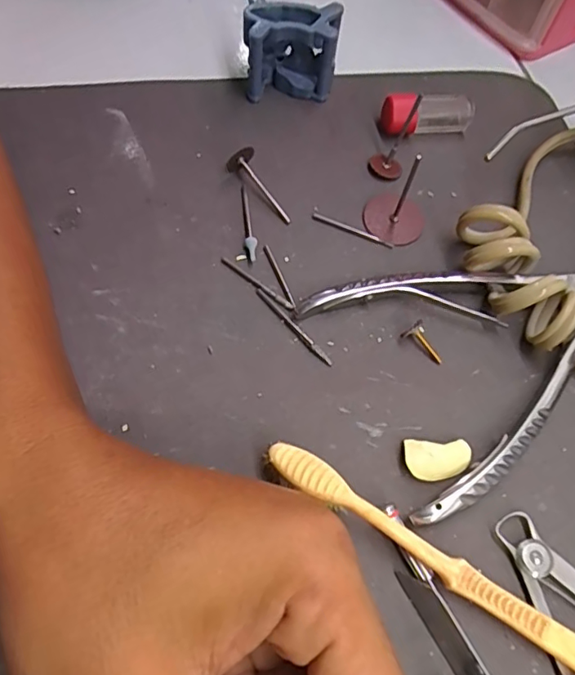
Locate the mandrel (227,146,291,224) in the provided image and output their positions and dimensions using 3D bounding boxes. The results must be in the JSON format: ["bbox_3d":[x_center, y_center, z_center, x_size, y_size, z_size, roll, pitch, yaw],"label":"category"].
[{"bbox_3d":[-0.015,-0.076,0.274,0.017,0.016,0.042,-24,67,-15],"label":"mandrel"}]

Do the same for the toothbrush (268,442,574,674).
[{"bbox_3d":[0.072,0.092,0.192,0.183,0.019,0.013,30,65,12],"label":"toothbrush"}]

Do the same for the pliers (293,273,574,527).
[{"bbox_3d":[0.108,-0.005,0.246,0.179,0.015,0.106,-23,66,-14],"label":"pliers"}]

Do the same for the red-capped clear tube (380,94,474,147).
[{"bbox_3d":[0.080,-0.127,0.306,0.051,0.021,0.017,-12,64,-9],"label":"red-capped clear tube"}]

